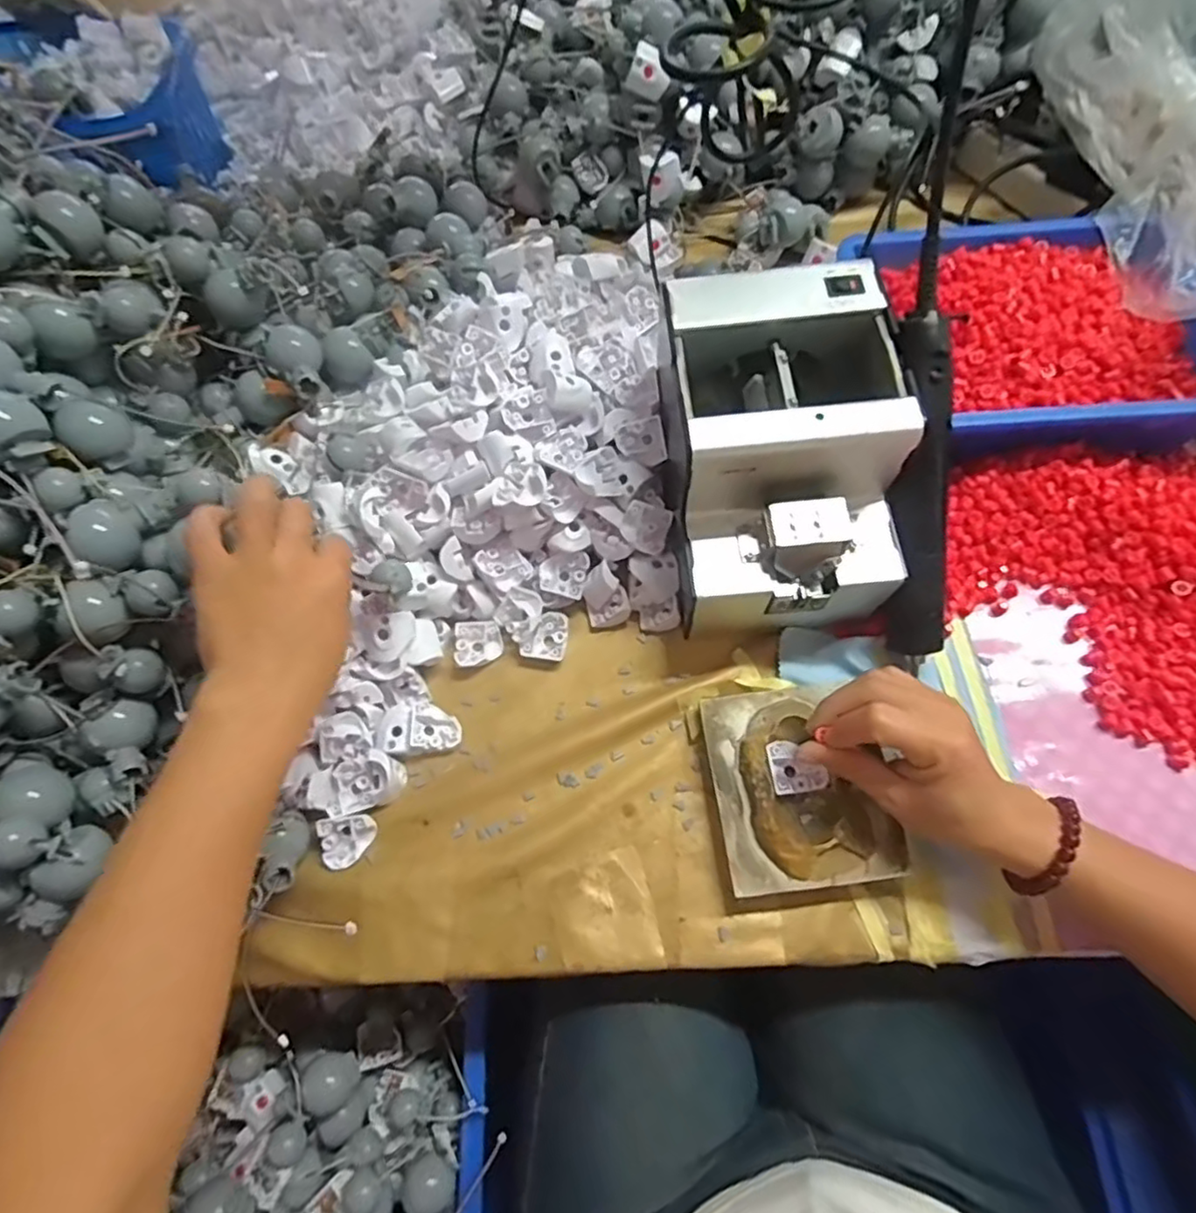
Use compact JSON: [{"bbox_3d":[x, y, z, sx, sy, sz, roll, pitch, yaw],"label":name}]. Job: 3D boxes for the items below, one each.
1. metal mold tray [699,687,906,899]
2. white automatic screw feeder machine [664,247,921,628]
[{"bbox_3d":[0.118,0.106,0.396,0.095,0.033,0.111,-8,68,0],"label":"metal mold tray"},{"bbox_3d":[0.108,-0.087,0.406,0.127,0.129,0.184,-9,68,0],"label":"white automatic screw feeder machine"}]

